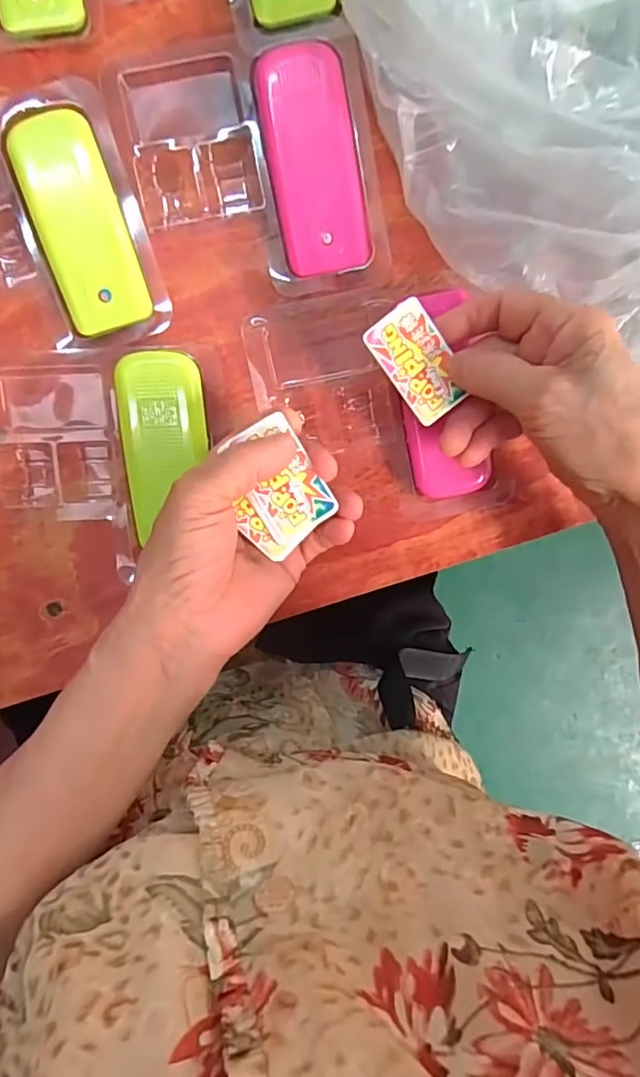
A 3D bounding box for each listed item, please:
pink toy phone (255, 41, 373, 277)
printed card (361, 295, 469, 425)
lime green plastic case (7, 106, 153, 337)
[{"bbox_3d":[-0.003,-0.193,0.288,0.044,0.022,0.103,-11,96,0],"label":"pink toy phone"},{"bbox_3d":[0.046,-0.083,0.260,0.030,0.005,0.052,-36,95,3],"label":"printed card"},{"bbox_3d":[-0.124,-0.162,0.288,0.044,0.019,0.104,-17,96,1],"label":"lime green plastic case"}]

